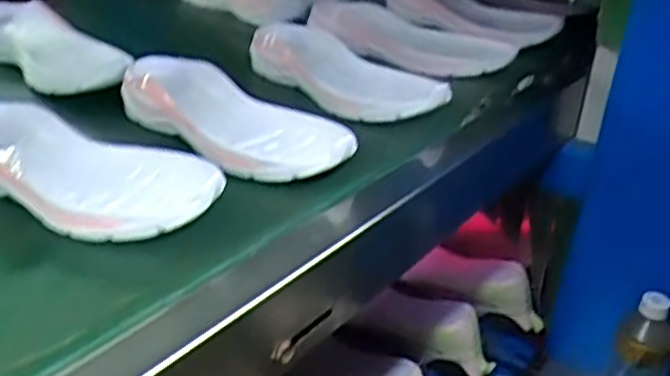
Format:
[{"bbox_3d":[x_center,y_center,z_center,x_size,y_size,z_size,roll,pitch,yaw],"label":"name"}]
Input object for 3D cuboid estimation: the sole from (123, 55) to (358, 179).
[{"bbox_3d":[-0.092,-0.054,0.605,0.071,0.057,0.236,-25,40,-38],"label":"sole"}]

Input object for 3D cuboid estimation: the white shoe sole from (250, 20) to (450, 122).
[{"bbox_3d":[0.009,-0.114,0.691,0.079,0.044,0.240,-21,36,-37],"label":"white shoe sole"}]

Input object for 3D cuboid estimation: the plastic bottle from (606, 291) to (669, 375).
[{"bbox_3d":[0.339,0.201,0.787,0.065,0.197,0.062,16,33,22],"label":"plastic bottle"}]

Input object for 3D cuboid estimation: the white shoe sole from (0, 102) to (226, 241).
[{"bbox_3d":[-0.195,-0.013,0.527,0.236,0.055,0.083,18,34,25],"label":"white shoe sole"}]

